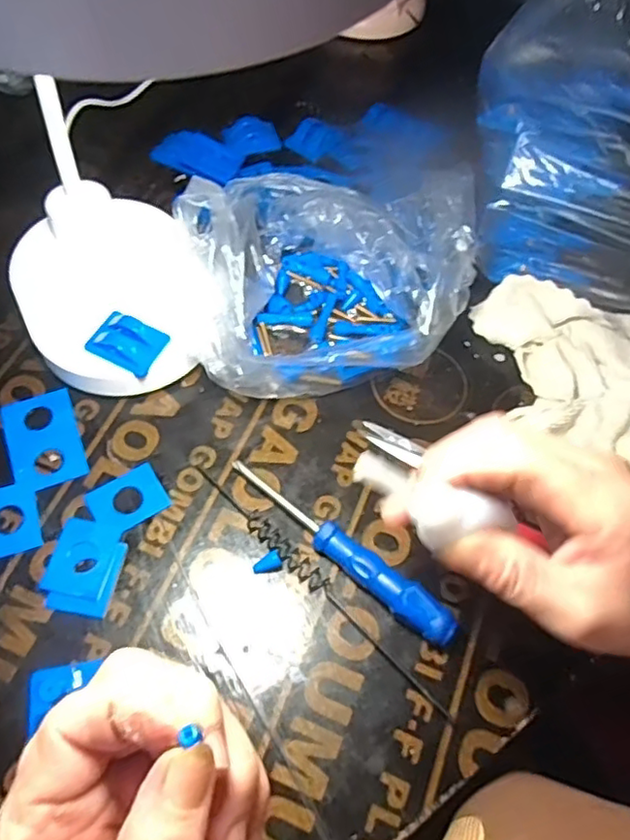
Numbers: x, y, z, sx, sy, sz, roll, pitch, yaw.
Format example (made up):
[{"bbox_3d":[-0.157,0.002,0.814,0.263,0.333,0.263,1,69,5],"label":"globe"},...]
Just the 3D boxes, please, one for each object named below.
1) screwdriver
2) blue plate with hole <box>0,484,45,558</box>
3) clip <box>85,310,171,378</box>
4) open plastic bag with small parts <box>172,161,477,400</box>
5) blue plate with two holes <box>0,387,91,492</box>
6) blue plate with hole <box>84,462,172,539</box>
[{"bbox_3d":[0.012,0.071,0.347,0.149,0.017,0.017,35,65,17],"label":"screwdriver"},{"bbox_3d":[-0.173,0.056,0.354,0.033,0.004,0.044,-18,62,-11],"label":"blue plate with hole"},{"bbox_3d":[-0.113,-0.047,0.381,0.039,0.009,0.032,24,62,12],"label":"clip"},{"bbox_3d":[0.003,-0.101,0.402,0.183,0.084,0.167,-23,63,-14],"label":"open plastic bag with small parts"},{"bbox_3d":[-0.164,0.011,0.378,0.041,0.004,0.064,-20,62,-12],"label":"blue plate with two holes"},{"bbox_3d":[-0.108,0.046,0.363,0.041,0.004,0.033,-30,65,-17],"label":"blue plate with hole"}]

